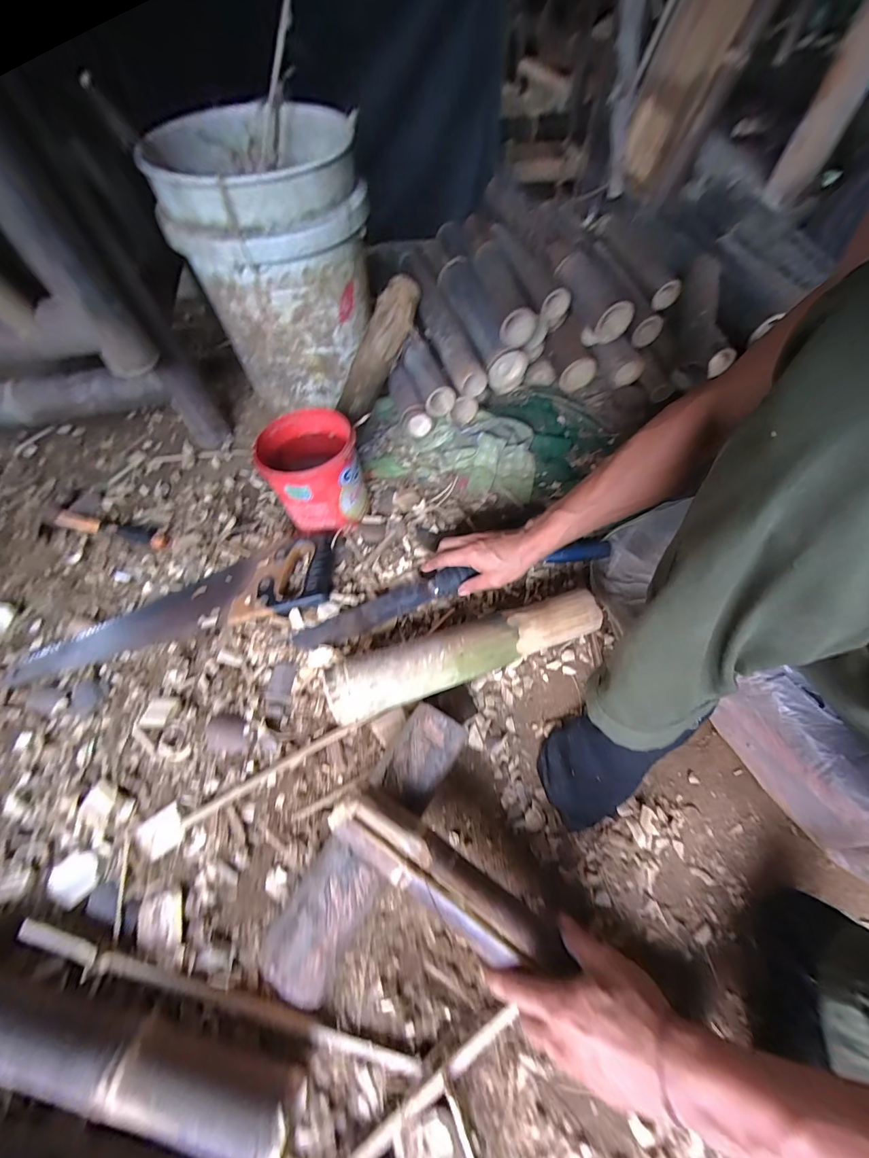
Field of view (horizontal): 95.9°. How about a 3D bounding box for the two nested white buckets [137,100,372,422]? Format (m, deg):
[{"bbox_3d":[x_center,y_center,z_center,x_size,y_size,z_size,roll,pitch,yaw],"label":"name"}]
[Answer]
[{"bbox_3d":[-0.249,-0.520,0.683,0.284,0.339,0.267,-16,61,-8],"label":"two nested white buckets"}]

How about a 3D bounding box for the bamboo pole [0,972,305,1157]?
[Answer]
[{"bbox_3d":[-0.304,0.413,0.345,0.382,0.058,0.053,8,60,6],"label":"bamboo pole"}]

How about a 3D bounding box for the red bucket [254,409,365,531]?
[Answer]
[{"bbox_3d":[-0.184,-0.159,0.618,0.134,0.145,0.139,-1,60,1],"label":"red bucket"}]

